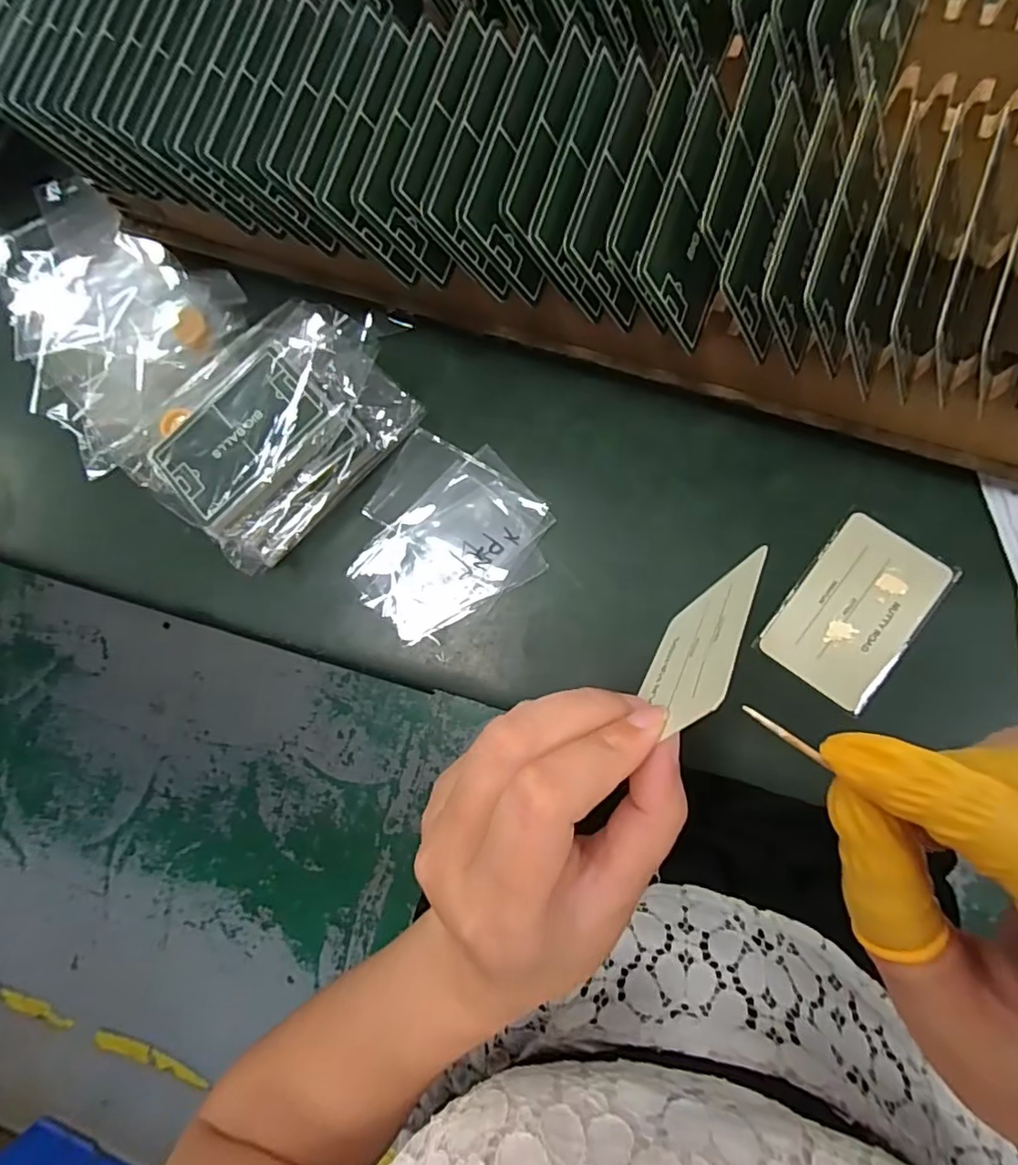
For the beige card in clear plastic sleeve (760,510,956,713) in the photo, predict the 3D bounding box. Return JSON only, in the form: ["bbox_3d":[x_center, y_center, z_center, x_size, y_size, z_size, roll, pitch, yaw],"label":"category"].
[{"bbox_3d":[0.168,0.013,0.279,0.054,0.004,0.085,36,89,9],"label":"beige card in clear plastic sleeve"}]

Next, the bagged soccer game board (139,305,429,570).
[{"bbox_3d":[-0.117,-0.080,0.305,0.086,0.042,0.129,42,90,9],"label":"bagged soccer game board"}]

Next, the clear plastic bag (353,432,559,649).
[{"bbox_3d":[-0.035,-0.025,0.308,0.094,0.009,0.102,44,90,9],"label":"clear plastic bag"}]

